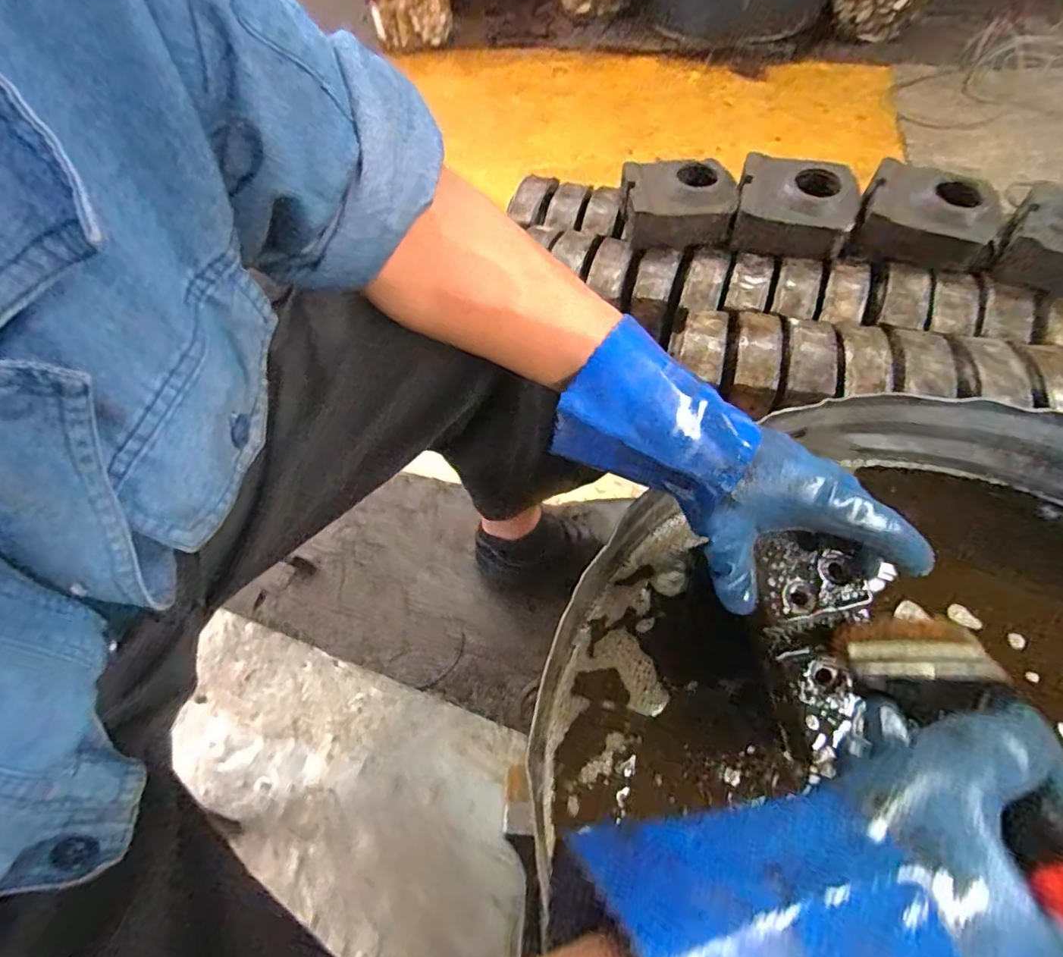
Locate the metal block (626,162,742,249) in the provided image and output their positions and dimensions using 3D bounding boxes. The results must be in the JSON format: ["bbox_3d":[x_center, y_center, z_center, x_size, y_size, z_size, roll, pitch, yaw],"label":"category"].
[{"bbox_3d":[0.259,-0.484,0.984,0.189,0.080,0.126,2,57,7],"label":"metal block"}]

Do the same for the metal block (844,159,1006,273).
[{"bbox_3d":[0.629,-0.416,0.887,0.191,0.086,0.153,20,61,17],"label":"metal block"}]

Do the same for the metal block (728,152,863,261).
[{"bbox_3d":[0.441,-0.454,0.933,0.183,0.086,0.155,13,59,13],"label":"metal block"}]

